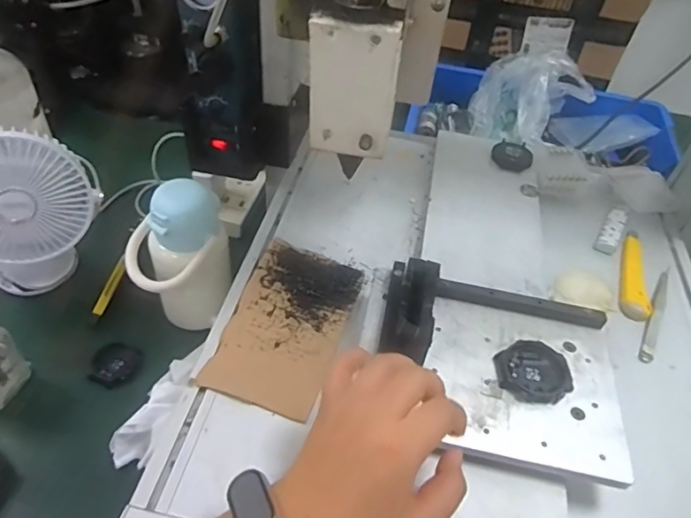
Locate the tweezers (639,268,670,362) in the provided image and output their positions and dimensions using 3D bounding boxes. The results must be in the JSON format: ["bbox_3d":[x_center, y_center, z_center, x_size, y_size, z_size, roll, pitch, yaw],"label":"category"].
[{"bbox_3d":[0.302,0.050,0.507,0.012,0.005,0.129,25,49,16],"label":"tweezers"}]

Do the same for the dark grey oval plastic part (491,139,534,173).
[{"bbox_3d":[0.201,-0.125,0.626,0.047,0.008,0.056,13,47,5],"label":"dark grey oval plastic part"}]

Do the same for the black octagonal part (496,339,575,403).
[{"bbox_3d":[0.144,0.086,0.401,0.054,0.008,0.049,4,47,-3],"label":"black octagonal part"}]

